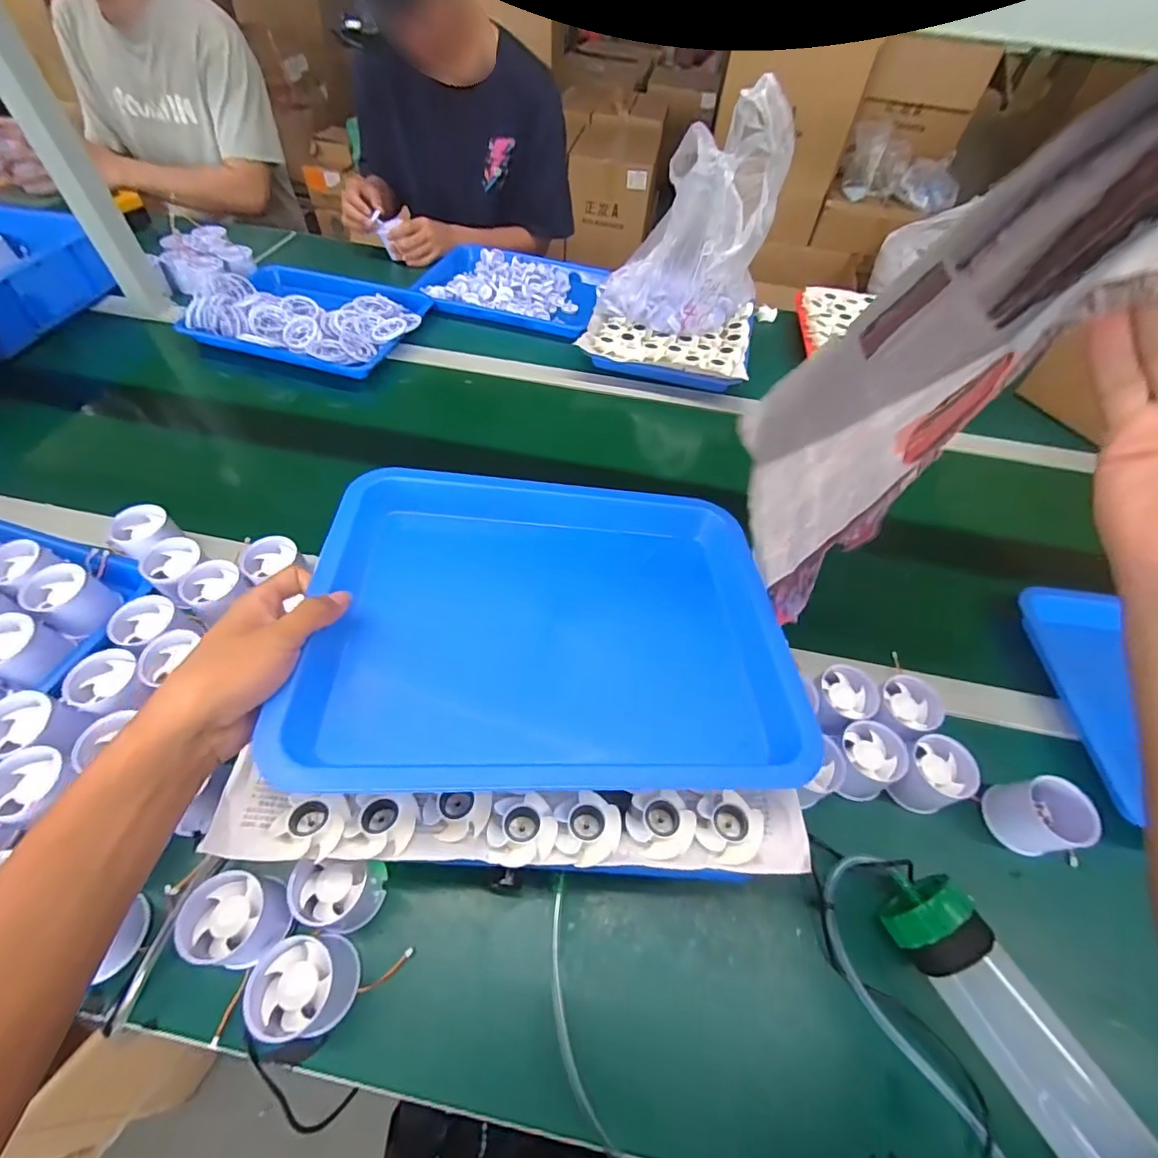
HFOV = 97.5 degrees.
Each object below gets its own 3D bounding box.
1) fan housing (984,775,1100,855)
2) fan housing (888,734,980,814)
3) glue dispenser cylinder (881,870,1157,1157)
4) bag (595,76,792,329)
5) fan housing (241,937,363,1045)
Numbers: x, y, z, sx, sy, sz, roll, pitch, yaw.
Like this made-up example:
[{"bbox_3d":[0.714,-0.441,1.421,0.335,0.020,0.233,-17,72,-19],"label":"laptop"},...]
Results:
[{"bbox_3d":[0.382,0.199,0.425,0.047,0.066,0.053,-1,54,-5],"label":"fan housing"},{"bbox_3d":[0.299,0.170,0.439,0.062,0.051,0.052,-19,57,-17],"label":"fan housing"},{"bbox_3d":[0.299,0.307,0.337,0.062,0.059,0.213,-24,59,-21],"label":"glue dispenser cylinder"},{"bbox_3d":[0.185,-0.561,0.791,0.219,0.266,0.196,28,56,15],"label":"bag"},{"bbox_3d":[-0.180,0.269,0.336,0.051,0.051,0.053,2,53,-3],"label":"fan housing"}]

